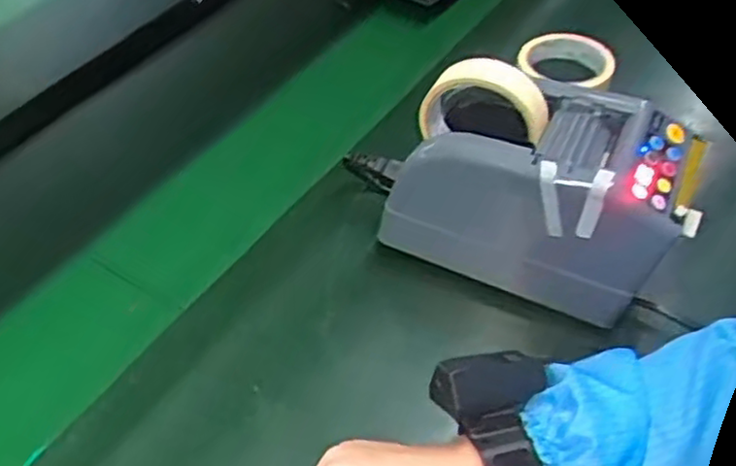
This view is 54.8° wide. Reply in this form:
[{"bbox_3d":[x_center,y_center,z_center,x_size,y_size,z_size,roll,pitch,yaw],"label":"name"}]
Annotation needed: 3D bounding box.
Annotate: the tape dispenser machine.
[{"bbox_3d":[0.121,-0.038,0.544,0.223,0.162,0.113,20,52,16],"label":"tape dispenser machine"}]

